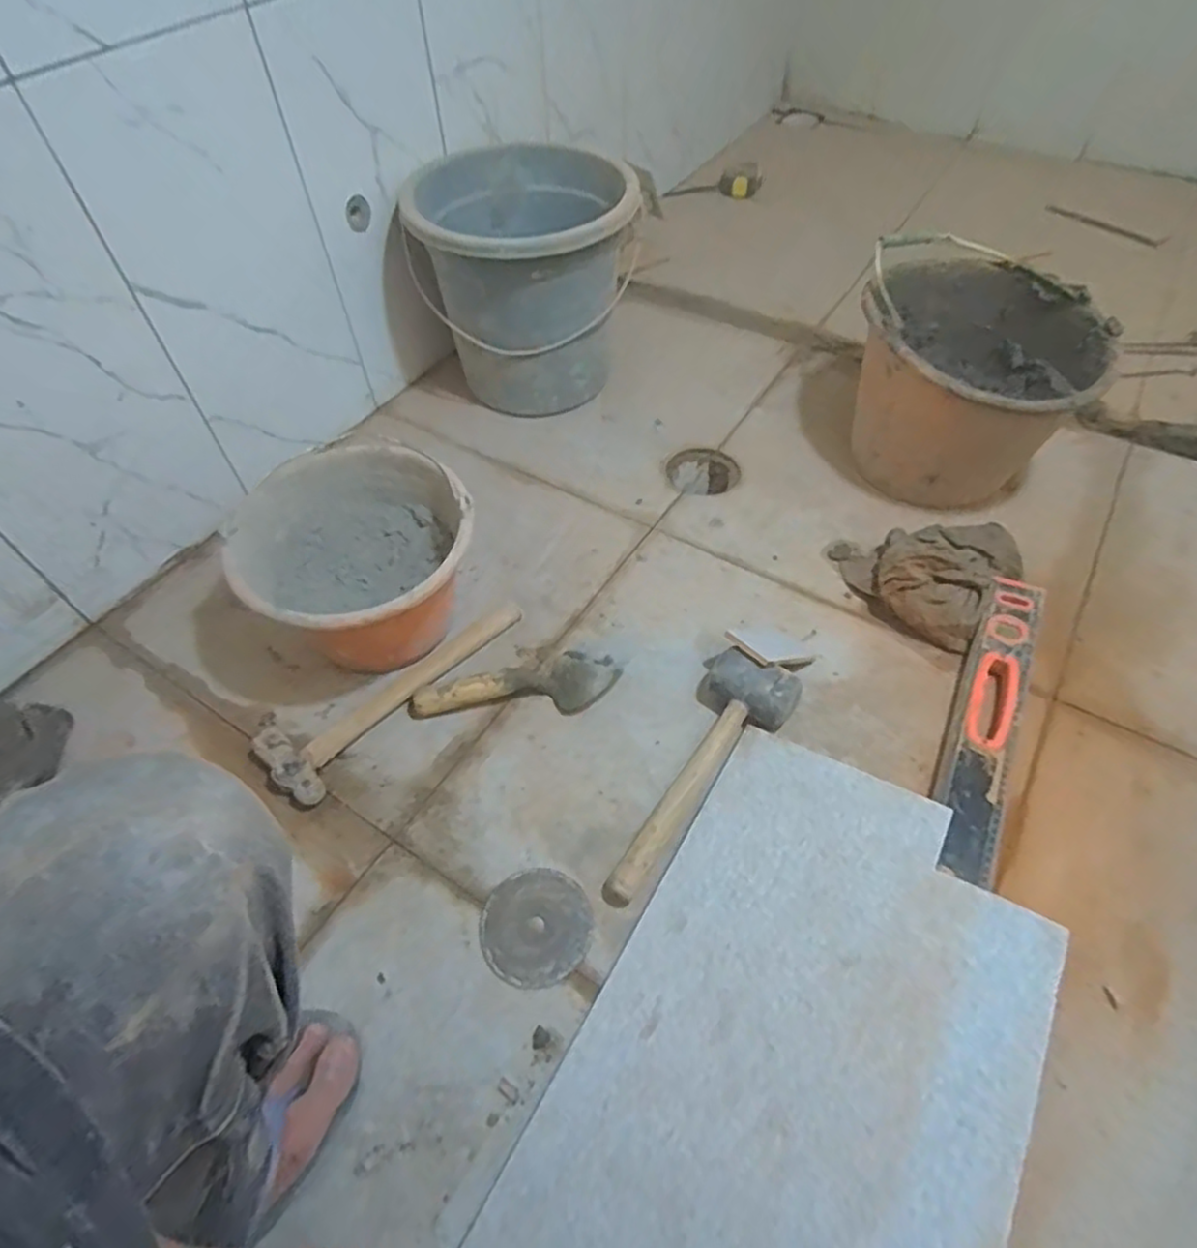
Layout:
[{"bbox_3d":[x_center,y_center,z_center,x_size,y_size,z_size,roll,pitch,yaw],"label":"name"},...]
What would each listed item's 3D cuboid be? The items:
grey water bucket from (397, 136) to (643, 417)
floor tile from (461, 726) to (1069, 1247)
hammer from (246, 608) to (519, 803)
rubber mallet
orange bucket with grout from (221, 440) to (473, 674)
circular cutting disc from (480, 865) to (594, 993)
[{"bbox_3d":[-0.109,-0.496,1.035,0.301,0.279,0.322,0,54,1],"label":"grey water bucket"},{"bbox_3d":[0.162,0.322,0.545,0.306,0.009,0.468,21,56,26],"label":"floor tile"},{"bbox_3d":[-0.227,0.057,0.771,0.097,0.029,0.312,32,60,23],"label":"hammer"},{"bbox_3d":[0.098,0.145,0.678,0.090,0.064,0.280,29,58,22],"label":"rubber mallet"},{"bbox_3d":[-0.251,-0.052,0.773,0.230,0.168,0.237,-1,52,1],"label":"orange bucket with grout"},{"bbox_3d":[-0.055,0.269,0.626,0.096,0.004,0.099,-1,52,1],"label":"circular cutting disc"}]

